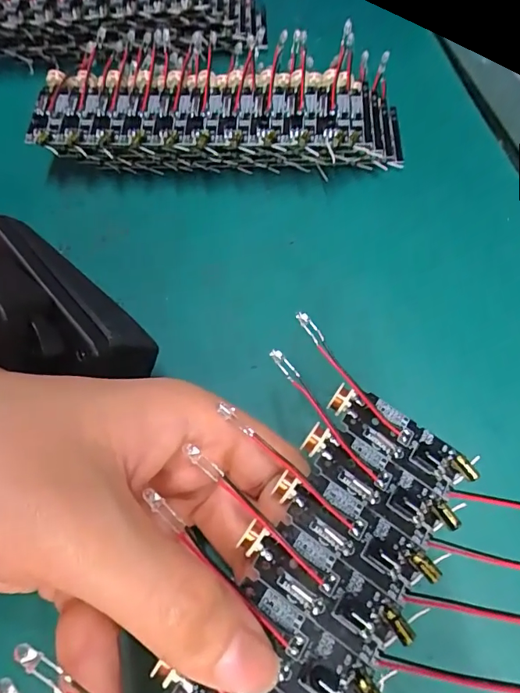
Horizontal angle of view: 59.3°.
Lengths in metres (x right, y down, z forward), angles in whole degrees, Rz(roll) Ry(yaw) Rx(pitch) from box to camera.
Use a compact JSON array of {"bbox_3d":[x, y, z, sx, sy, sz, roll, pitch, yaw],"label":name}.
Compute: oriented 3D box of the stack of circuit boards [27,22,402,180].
[{"bbox_3d":[-0.019,-0.125,0.243,0.186,0.038,0.078,2,62,1],"label":"stack of circuit boards"}]

